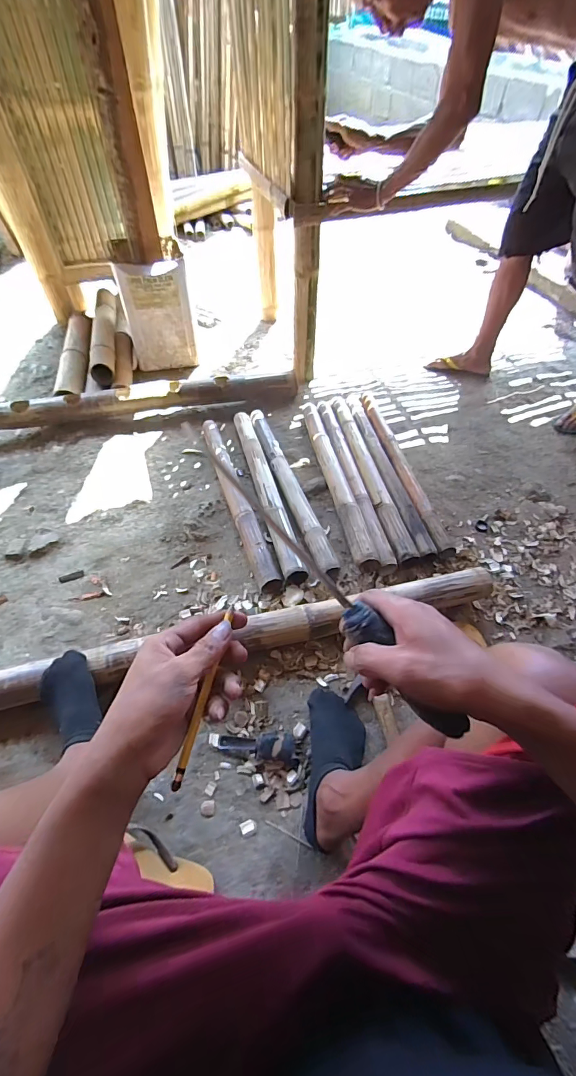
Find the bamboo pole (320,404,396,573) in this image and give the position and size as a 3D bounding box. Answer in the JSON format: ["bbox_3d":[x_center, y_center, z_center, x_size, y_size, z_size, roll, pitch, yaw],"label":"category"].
[{"bbox_3d":[0.171,-0.180,1.138,0.053,0.058,0.660,-9,52,-6],"label":"bamboo pole"}]

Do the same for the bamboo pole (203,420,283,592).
[{"bbox_3d":[-0.144,-0.124,1.086,0.058,0.067,0.641,-16,54,-12],"label":"bamboo pole"}]

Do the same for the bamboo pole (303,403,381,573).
[{"bbox_3d":[0.120,-0.196,1.114,0.060,0.053,0.668,-8,52,-6],"label":"bamboo pole"}]

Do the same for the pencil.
[{"bbox_3d":[-0.069,0.128,0.337,0.008,0.007,0.147,12,70,10],"label":"pencil"}]

